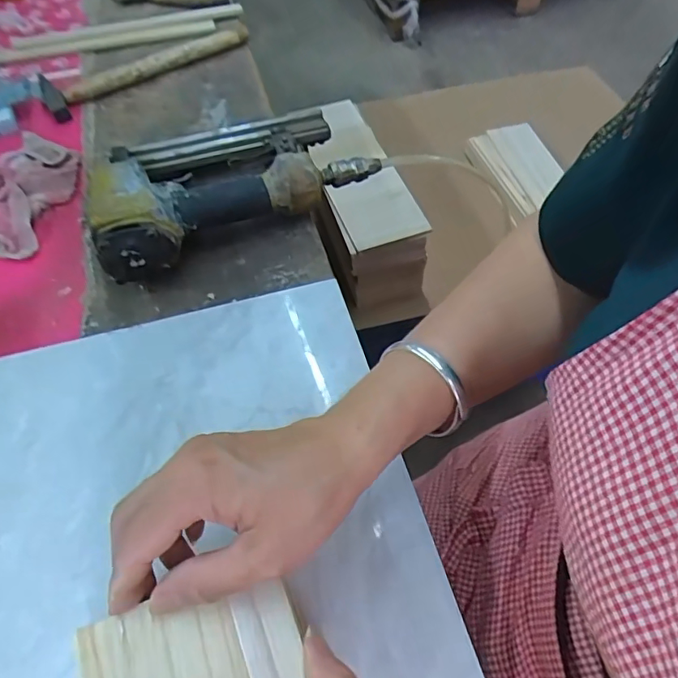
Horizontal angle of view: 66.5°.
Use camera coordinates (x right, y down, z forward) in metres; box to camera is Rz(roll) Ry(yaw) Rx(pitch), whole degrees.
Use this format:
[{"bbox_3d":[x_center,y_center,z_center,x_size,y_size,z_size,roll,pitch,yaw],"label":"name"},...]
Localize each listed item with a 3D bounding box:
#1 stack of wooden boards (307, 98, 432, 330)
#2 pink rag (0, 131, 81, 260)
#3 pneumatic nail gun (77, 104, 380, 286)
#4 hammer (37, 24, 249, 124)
[{"bbox_3d":[0.026,-0.182,0.749,0.124,0.174,0.271,-17,60,-10],"label":"stack of wooden boards"},{"bbox_3d":[-0.308,-0.148,0.494,0.137,0.036,0.126,37,65,20],"label":"pink rag"},{"bbox_3d":[-0.100,-0.154,0.471,0.245,0.060,0.153,-19,61,-12],"label":"pneumatic nail gun"},{"bbox_3d":[-0.223,-0.323,0.608,0.247,0.029,0.047,-34,65,-19],"label":"hammer"}]

